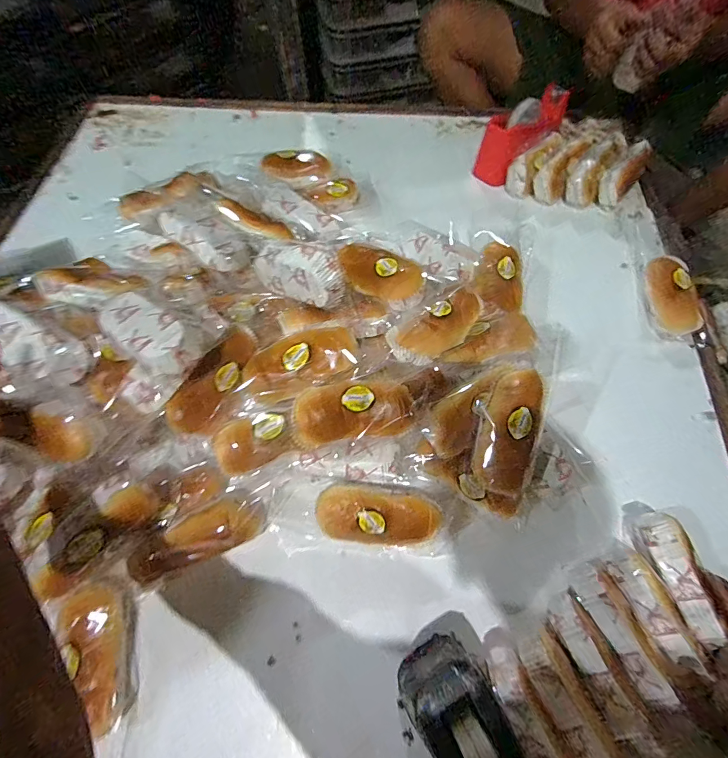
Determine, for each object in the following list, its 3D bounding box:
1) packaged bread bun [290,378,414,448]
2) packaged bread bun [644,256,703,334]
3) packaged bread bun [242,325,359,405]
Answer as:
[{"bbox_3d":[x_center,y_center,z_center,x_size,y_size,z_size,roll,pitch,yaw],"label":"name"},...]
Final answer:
[{"bbox_3d":[-0.010,0.035,0.457,0.141,0.047,0.061,-11,64,-5],"label":"packaged bread bun"},{"bbox_3d":[0.481,-0.130,0.631,0.068,0.040,0.132,-5,66,-3],"label":"packaged bread bun"},{"bbox_3d":[-0.077,-0.022,0.482,0.139,0.038,0.082,-22,66,-11],"label":"packaged bread bun"}]

